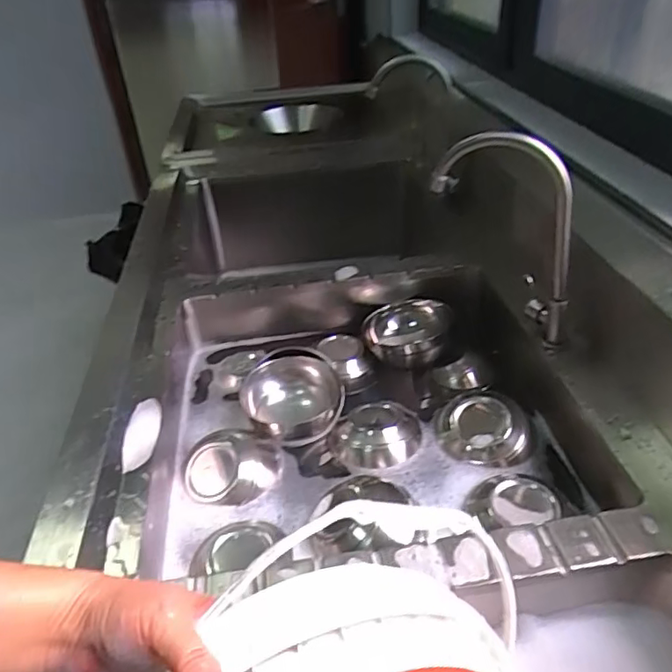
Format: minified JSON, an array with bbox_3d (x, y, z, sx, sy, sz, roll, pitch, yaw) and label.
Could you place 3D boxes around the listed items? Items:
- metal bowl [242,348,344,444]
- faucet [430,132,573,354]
[{"bbox_3d":[-0.065,0.094,0.857,0.145,0.073,0.155,-3,36,2],"label":"metal bowl"},{"bbox_3d":[0.210,-0.116,0.725,0.174,0.276,0.053,9,38,18],"label":"faucet"}]

